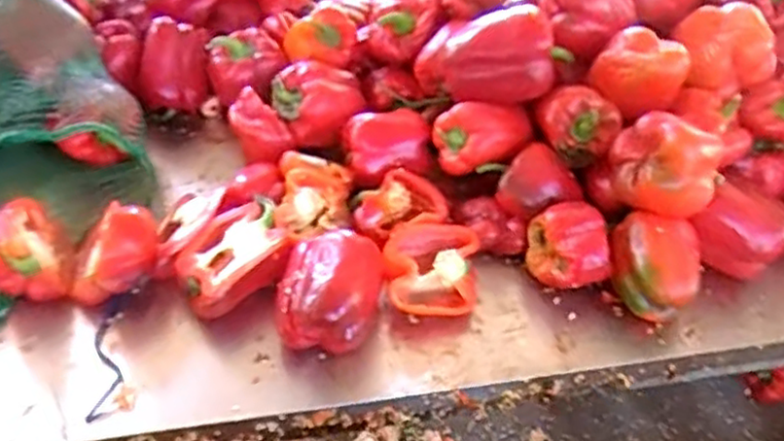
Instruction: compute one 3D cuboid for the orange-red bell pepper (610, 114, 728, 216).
[{"bbox_3d":[0.263,-0.056,0.680,0.098,0.072,0.069,15,45,13],"label":"orange-red bell pepper"}]

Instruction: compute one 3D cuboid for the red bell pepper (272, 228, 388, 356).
[{"bbox_3d":[-0.059,0.067,0.662,0.093,0.078,0.106,7,44,4],"label":"red bell pepper"}]

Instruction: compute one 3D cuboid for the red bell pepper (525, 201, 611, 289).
[{"bbox_3d":[0.174,0.034,0.703,0.066,0.081,0.078,-2,44,-5],"label":"red bell pepper"}]

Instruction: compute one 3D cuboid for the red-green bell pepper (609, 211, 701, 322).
[{"bbox_3d":[0.255,0.048,0.690,0.080,0.078,0.087,12,45,10],"label":"red-green bell pepper"}]

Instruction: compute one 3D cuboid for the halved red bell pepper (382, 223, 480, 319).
[{"bbox_3d":[0.040,0.050,0.707,0.092,0.049,0.090,1,44,-1],"label":"halved red bell pepper"}]

